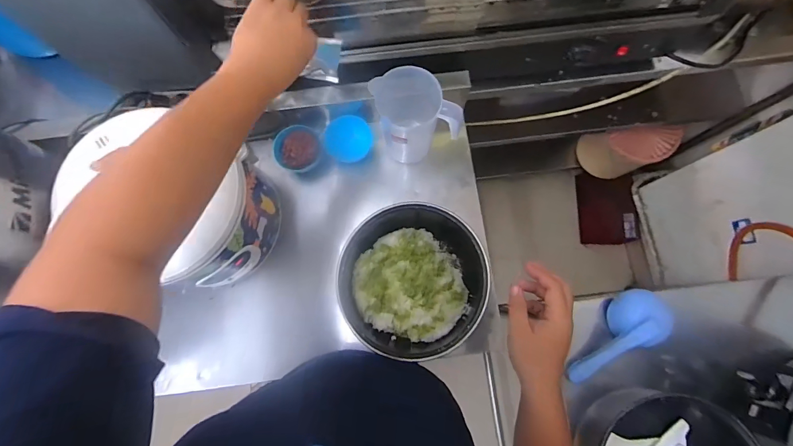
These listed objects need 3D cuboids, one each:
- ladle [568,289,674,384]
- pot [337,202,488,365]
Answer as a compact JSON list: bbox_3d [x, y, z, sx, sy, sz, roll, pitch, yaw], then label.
[{"bbox_3d":[0.382,0.208,0.639,0.077,0.067,0.198,42,98,8],"label":"ladle"},{"bbox_3d":[0.031,0.096,0.638,0.221,0.152,0.222,0,78,0],"label":"pot"}]

